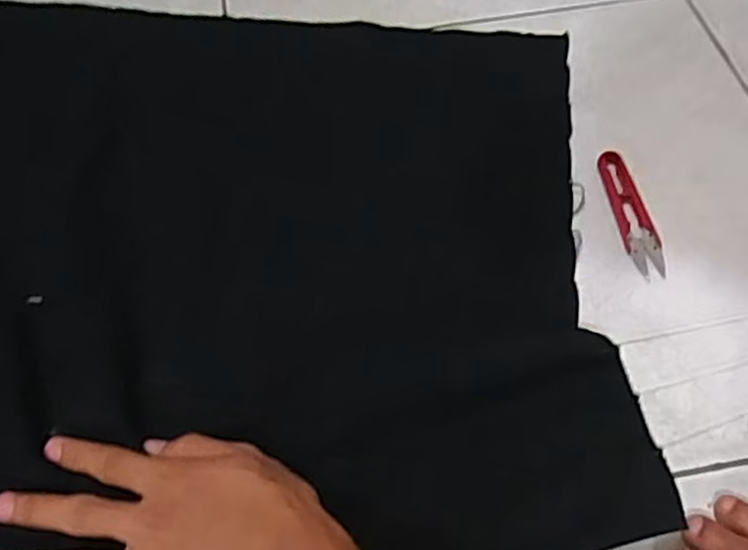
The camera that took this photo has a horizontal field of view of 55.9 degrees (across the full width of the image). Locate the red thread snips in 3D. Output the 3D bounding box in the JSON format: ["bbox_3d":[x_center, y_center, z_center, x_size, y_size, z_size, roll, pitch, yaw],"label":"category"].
[{"bbox_3d":[0.179,-0.045,0.494,0.026,0.004,0.101,-7,59,-3],"label":"red thread snips"}]

